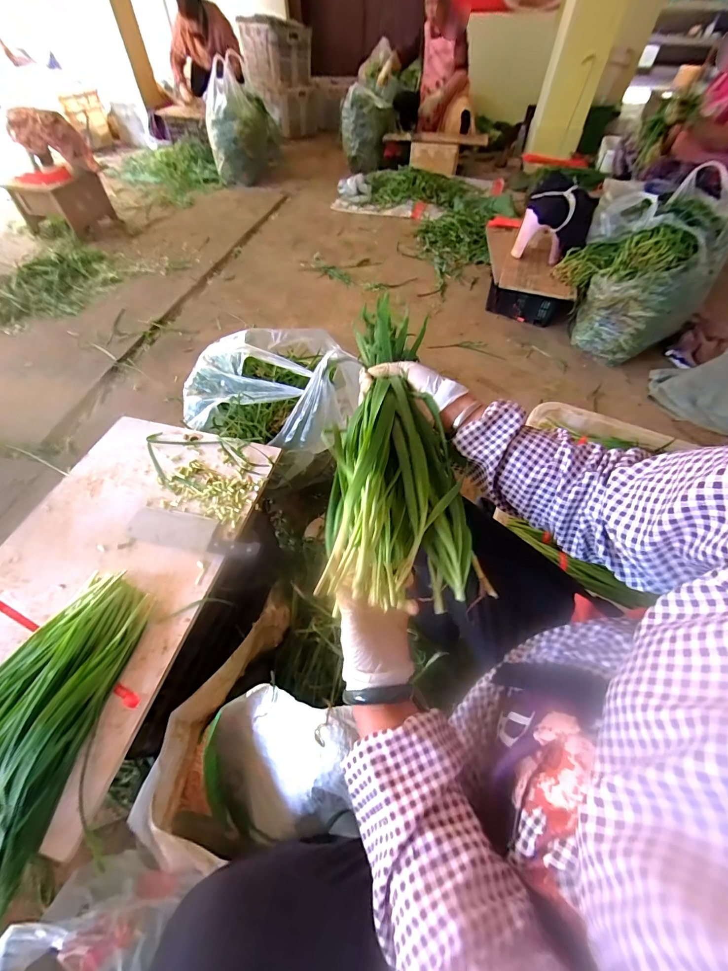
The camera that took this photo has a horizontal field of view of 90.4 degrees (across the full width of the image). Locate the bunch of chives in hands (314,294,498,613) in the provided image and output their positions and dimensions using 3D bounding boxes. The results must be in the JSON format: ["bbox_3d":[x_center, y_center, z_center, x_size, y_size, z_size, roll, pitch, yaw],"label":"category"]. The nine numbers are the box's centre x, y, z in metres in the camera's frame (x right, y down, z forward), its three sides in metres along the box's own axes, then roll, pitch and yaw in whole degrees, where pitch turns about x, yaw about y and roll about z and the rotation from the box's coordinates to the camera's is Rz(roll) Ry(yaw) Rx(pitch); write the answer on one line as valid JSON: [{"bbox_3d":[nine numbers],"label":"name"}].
[{"bbox_3d":[0.050,-0.041,0.429,0.163,0.089,0.348,3,59,-1],"label":"bunch of chives in hands"}]

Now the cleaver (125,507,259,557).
[{"bbox_3d":[-0.310,0.082,0.656,0.258,0.025,0.066,13,55,7],"label":"cleaver"}]

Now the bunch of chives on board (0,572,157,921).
[{"bbox_3d":[-0.457,0.339,0.475,0.225,0.083,0.449,18,56,11],"label":"bunch of chives on board"}]

